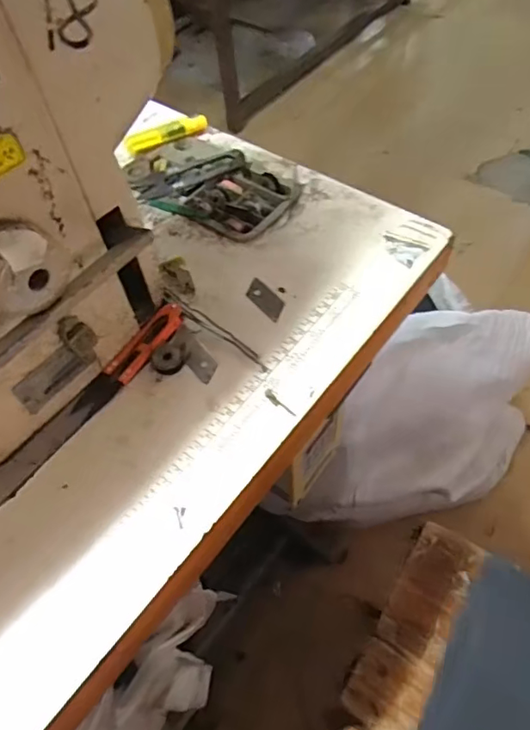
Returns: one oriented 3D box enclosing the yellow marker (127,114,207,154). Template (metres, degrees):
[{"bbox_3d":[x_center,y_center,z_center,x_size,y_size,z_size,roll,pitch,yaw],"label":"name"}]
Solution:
[{"bbox_3d":[-0.091,-0.215,0.517,0.077,0.013,0.014,-20,56,-9],"label":"yellow marker"}]

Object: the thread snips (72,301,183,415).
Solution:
[{"bbox_3d":[-0.091,-0.005,0.380,0.023,0.011,0.097,30,63,23],"label":"thread snips"}]

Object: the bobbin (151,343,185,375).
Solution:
[{"bbox_3d":[-0.066,-0.005,0.378,0.021,0.010,0.025,-22,56,-10],"label":"bobbin"}]

